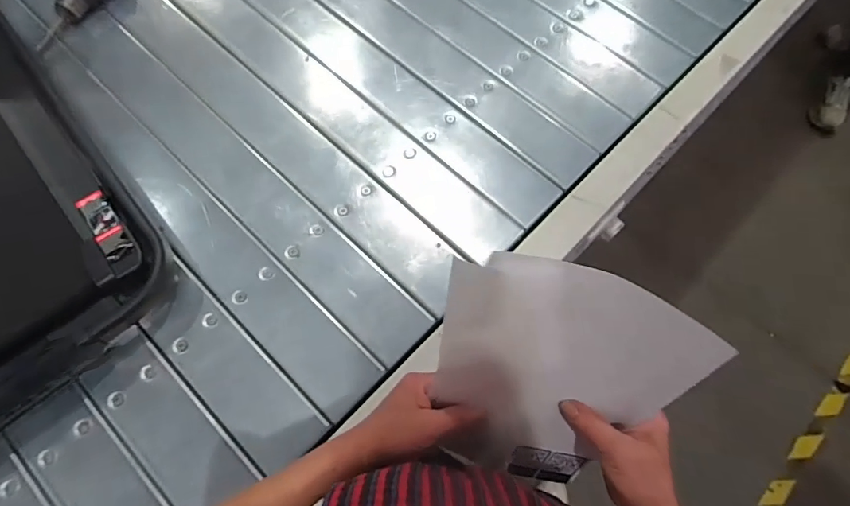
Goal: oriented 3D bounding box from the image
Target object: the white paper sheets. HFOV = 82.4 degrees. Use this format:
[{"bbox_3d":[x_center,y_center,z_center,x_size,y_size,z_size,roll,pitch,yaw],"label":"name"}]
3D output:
[{"bbox_3d":[0.089,0.116,0.404,0.181,0.257,0.025,17,39,0],"label":"white paper sheets"}]

